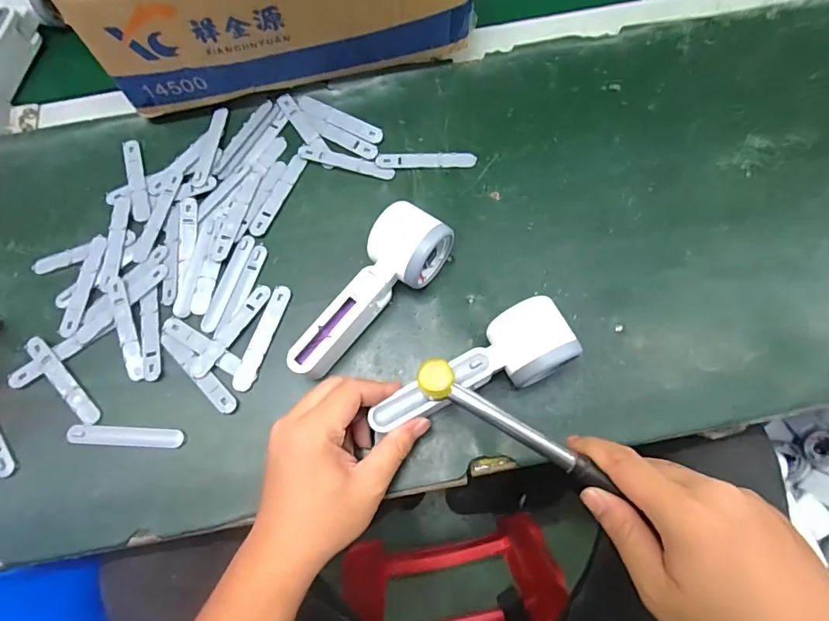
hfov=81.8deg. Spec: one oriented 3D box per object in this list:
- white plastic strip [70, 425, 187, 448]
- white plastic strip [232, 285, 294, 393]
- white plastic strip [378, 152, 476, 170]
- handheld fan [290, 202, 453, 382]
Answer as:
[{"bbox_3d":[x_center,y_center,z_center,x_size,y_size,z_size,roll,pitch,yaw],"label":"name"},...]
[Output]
[{"bbox_3d":[-0.231,0.101,0.383,0.088,0.008,0.015,2,72,2],"label":"white plastic strip"},{"bbox_3d":[-0.131,0.023,0.413,0.016,0.005,0.095,18,74,7],"label":"white plastic strip"},{"bbox_3d":[0.012,-0.145,0.462,0.094,0.004,0.016,-2,72,1],"label":"white plastic strip"},{"bbox_3d":[-0.035,-0.011,0.395,0.055,0.056,0.161,33,76,11],"label":"handheld fan"}]

